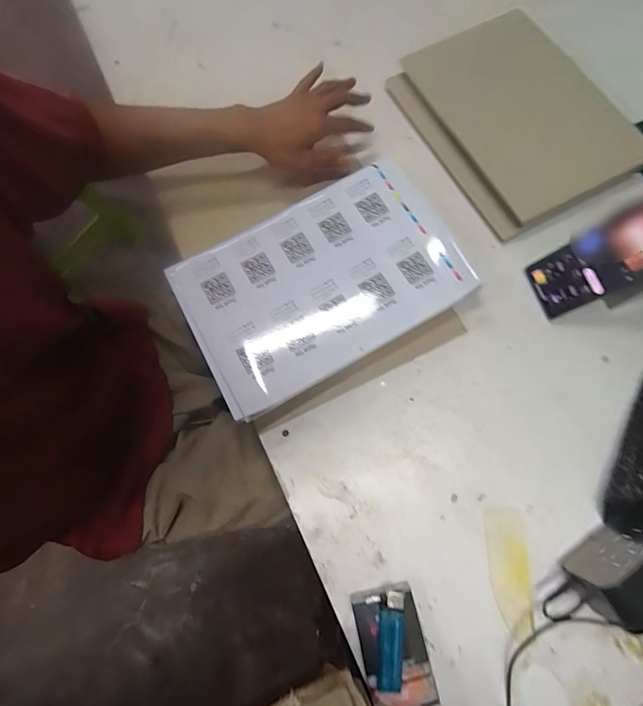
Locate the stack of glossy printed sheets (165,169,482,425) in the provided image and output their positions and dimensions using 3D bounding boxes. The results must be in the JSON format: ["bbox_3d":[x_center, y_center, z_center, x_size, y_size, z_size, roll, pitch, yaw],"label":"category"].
[{"bbox_3d":[-0.004,-0.090,0.445,0.318,0.023,0.215,-30,78,-6],"label":"stack of glossy printed sheets"}]

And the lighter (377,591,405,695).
[{"bbox_3d":[0.065,0.271,0.349,0.022,0.014,0.081,4,74,3],"label":"lighter"}]

